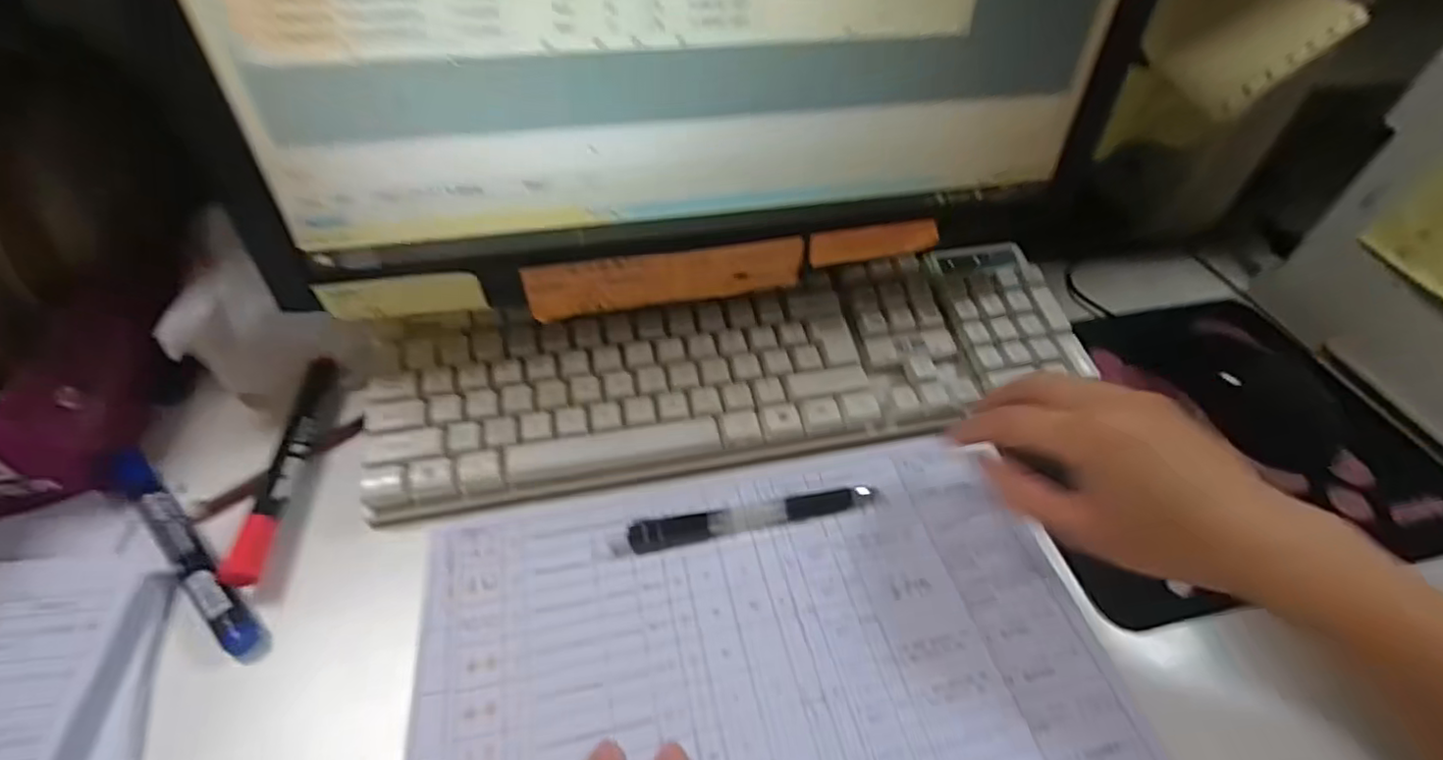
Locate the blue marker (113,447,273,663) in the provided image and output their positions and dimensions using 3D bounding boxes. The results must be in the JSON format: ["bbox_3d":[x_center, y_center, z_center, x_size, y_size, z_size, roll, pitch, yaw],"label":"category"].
[{"bbox_3d":[-0.261,0.079,0.302,0.135,0.018,0.014,35,56,25],"label":"blue marker"}]

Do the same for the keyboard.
[{"bbox_3d":[0.014,-0.004,0.381,0.423,0.041,0.120,-10,50,-12],"label":"keyboard"}]

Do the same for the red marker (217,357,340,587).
[{"bbox_3d":[-0.231,0.041,0.335,0.017,0.017,0.144,-5,49,-7],"label":"red marker"}]

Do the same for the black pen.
[{"bbox_3d":[0.015,0.072,0.335,0.143,0.012,0.013,-10,50,-12],"label":"black pen"}]

